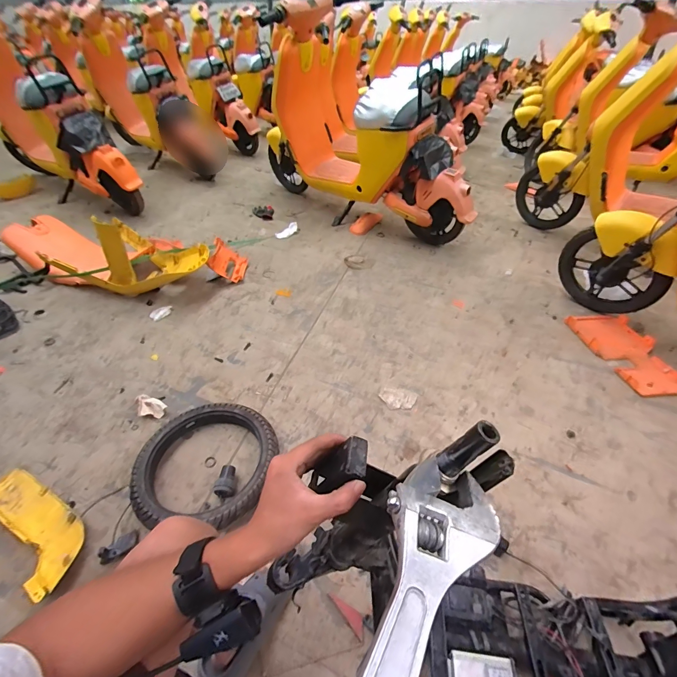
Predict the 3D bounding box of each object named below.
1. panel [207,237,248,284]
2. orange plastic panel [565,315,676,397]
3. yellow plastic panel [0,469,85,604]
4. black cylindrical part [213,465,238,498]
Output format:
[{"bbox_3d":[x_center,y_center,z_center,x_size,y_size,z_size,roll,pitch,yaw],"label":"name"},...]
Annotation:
[{"bbox_3d":[-0.520,-0.359,1.637,0.173,0.039,0.219,35,37,-32],"label":"panel"},{"bbox_3d":[1.087,0.049,1.303,0.239,0.026,0.407,-4,43,-7],"label":"orange plastic panel"},{"bbox_3d":[-0.702,0.420,0.798,0.345,0.030,0.126,24,48,24],"label":"yellow plastic panel"},{"bbox_3d":[-0.280,0.362,0.883,0.050,0.045,0.074,5,43,4],"label":"black cylindrical part"}]

